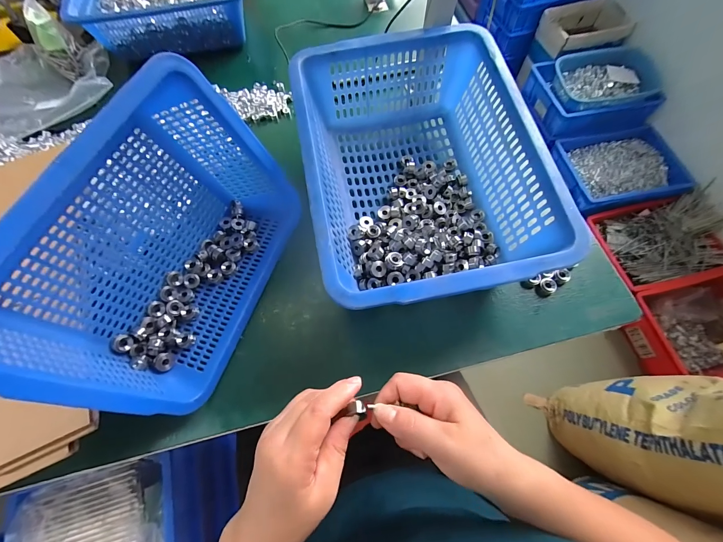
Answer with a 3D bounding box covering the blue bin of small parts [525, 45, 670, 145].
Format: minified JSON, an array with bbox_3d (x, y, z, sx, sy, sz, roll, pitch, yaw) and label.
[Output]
[{"bbox_3d":[1.022,-0.780,1.347,0.489,0.168,0.359,-13,67,-5],"label":"blue bin of small parts"}]

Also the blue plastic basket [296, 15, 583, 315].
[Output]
[{"bbox_3d":[0.067,-0.125,0.402,0.263,0.111,0.345,-11,69,-4],"label":"blue plastic basket"}]

